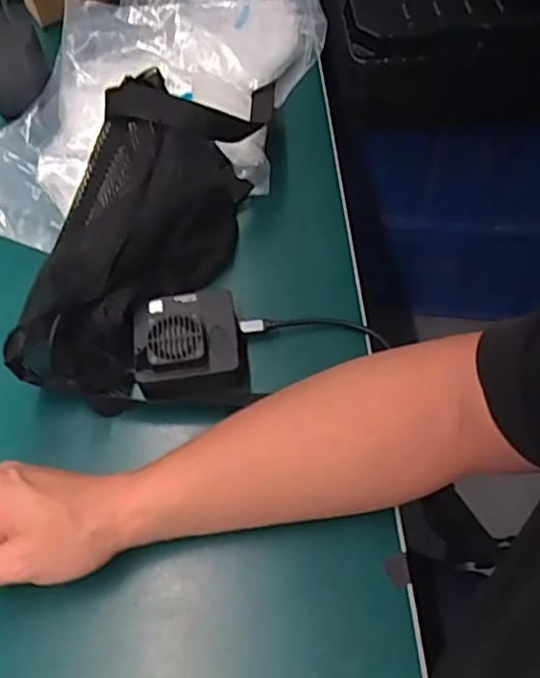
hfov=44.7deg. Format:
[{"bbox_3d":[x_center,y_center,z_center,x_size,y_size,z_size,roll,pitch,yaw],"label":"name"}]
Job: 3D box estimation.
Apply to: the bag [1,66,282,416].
[{"bbox_3d":[-0.096,-0.100,0.522,0.116,0.097,0.311,18,62,12],"label":"bag"}]

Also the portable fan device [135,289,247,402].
[{"bbox_3d":[-0.059,0.005,0.494,0.081,0.043,0.076,-2,60,1],"label":"portable fan device"}]

